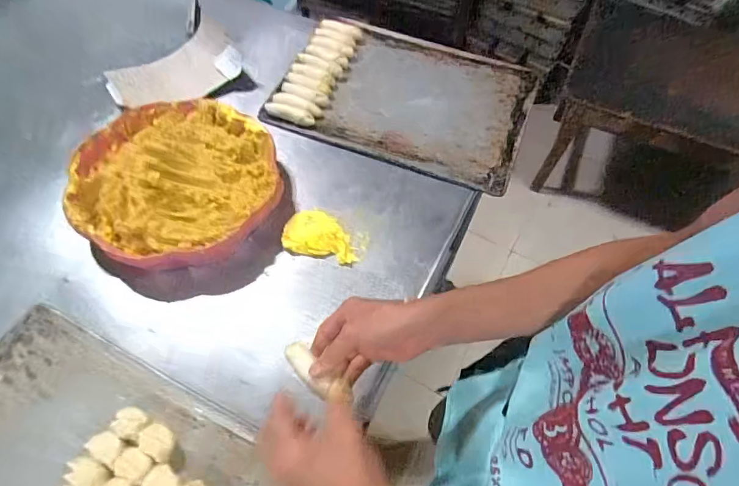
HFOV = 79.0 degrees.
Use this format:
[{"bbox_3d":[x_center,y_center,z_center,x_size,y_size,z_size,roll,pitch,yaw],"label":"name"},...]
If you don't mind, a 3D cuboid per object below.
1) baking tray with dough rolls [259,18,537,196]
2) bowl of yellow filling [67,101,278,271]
[{"bbox_3d":[0.065,-0.279,0.841,0.441,0.034,0.330,19,59,8],"label":"baking tray with dough rolls"},{"bbox_3d":[-0.285,-0.095,0.673,0.296,0.077,0.285,1,57,-2],"label":"bowl of yellow filling"}]

